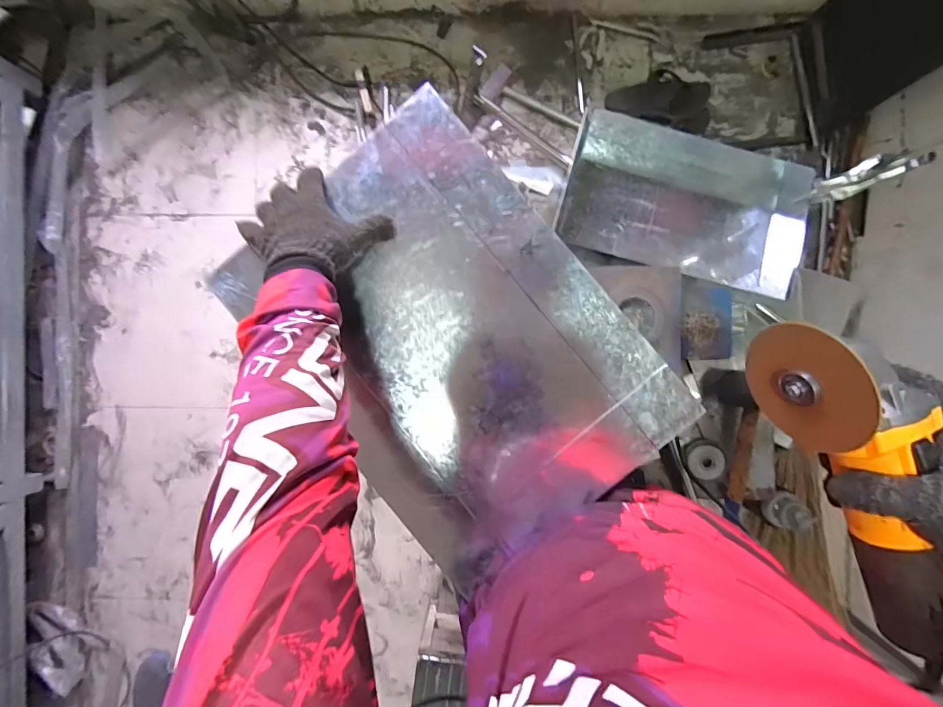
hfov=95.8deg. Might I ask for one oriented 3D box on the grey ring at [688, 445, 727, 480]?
[{"bbox_3d":[0.413,0.192,0.746,0.061,0.009,0.055,30,89,3],"label":"grey ring"}]

